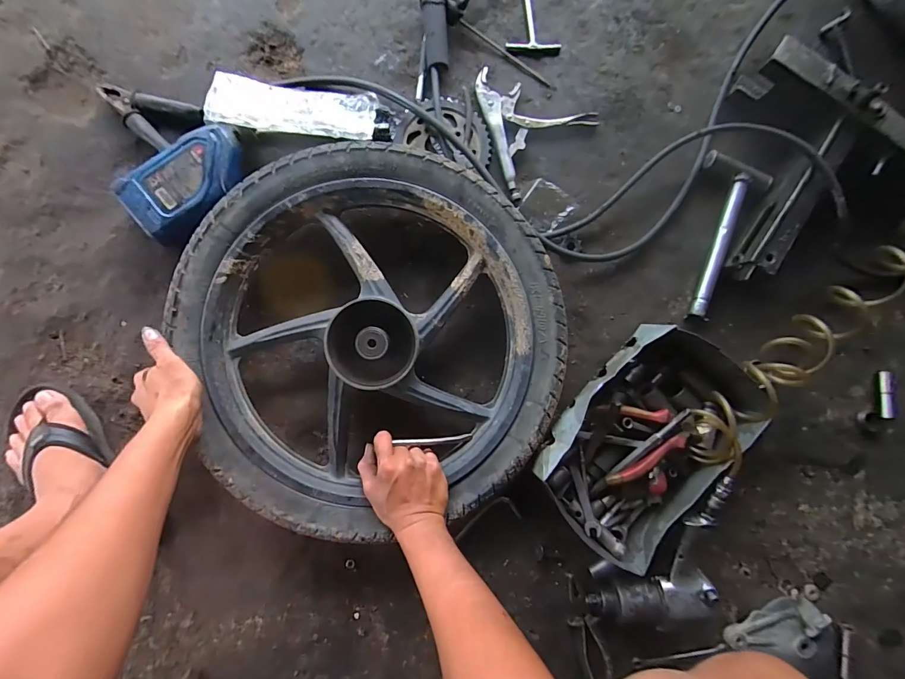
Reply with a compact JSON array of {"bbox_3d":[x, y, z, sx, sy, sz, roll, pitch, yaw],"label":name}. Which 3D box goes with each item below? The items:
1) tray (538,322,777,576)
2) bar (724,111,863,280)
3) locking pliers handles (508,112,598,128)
[{"bbox_3d":[0.279,0.145,0.573,0.229,0.107,0.330,39,85,-2],"label":"tray"},{"bbox_3d":[0.531,-0.218,0.612,0.055,0.068,0.255,35,85,-3],"label":"bar"},{"bbox_3d":[0.167,-0.360,0.639,0.153,0.016,0.023,-7,88,-6],"label":"locking pliers handles"}]

